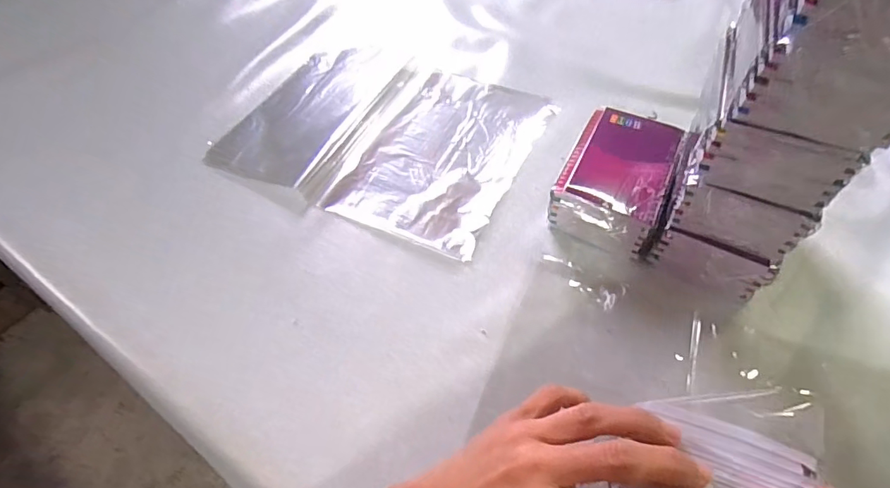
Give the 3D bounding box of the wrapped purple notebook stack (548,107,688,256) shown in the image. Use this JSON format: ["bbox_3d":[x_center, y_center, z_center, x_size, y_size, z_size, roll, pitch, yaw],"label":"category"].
[{"bbox_3d":[0.168,-0.065,0.478,0.093,0.061,0.131,23,60,16],"label":"wrapped purple notebook stack"}]

